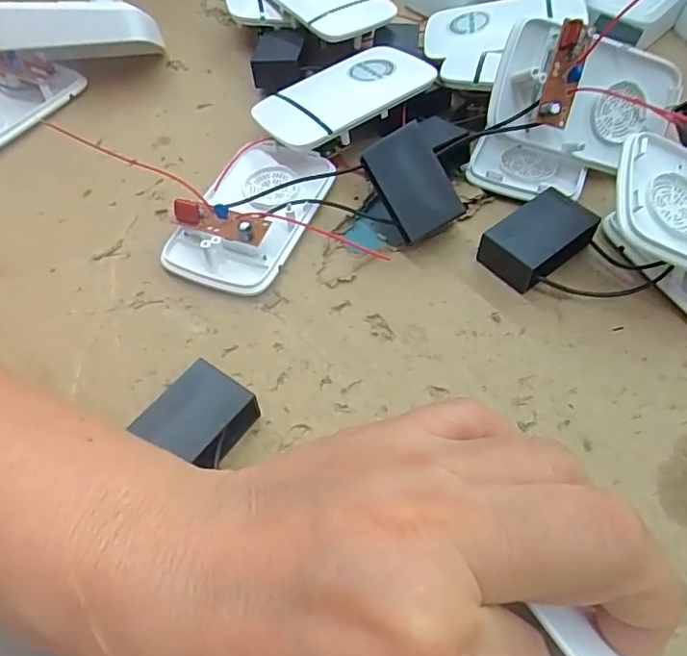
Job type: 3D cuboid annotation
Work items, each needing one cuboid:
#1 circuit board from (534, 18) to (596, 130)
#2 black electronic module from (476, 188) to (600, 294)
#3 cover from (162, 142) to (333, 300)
[{"bbox_3d":[0.099,-0.113,0.246,0.015,0.042,0.018,16,21,13],"label":"circuit board"},{"bbox_3d":[0.088,-0.040,0.251,0.048,0.018,0.029,-32,60,-18],"label":"black electronic module"},{"bbox_3d":[-0.045,-0.062,0.271,0.057,0.025,0.093,18,59,14],"label":"cover"}]

